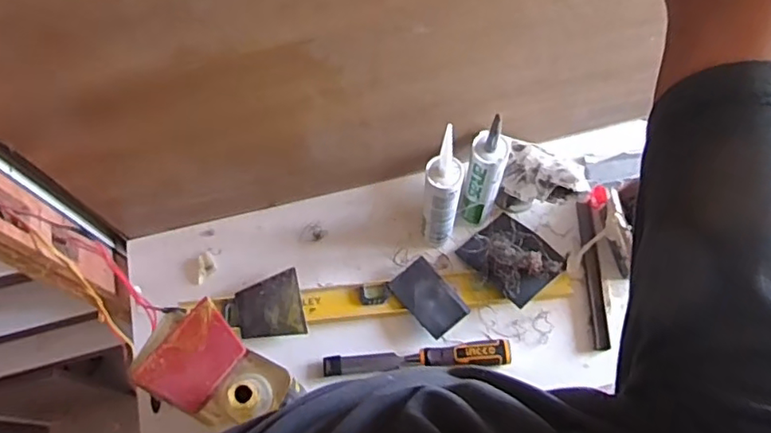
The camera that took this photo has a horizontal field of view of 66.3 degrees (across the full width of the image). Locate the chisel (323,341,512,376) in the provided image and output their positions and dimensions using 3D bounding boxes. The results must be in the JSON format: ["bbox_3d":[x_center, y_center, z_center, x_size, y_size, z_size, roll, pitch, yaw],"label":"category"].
[{"bbox_3d":[0.047,0.206,0.855,0.271,0.028,0.033,-5,68,1],"label":"chisel"}]

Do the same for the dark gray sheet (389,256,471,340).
[{"bbox_3d":[0.065,0.122,0.885,0.069,0.009,0.111,-43,70,5],"label":"dark gray sheet"}]

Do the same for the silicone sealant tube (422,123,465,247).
[{"bbox_3d":[0.077,-0.028,0.809,0.052,0.273,0.049,9,69,7],"label":"silicone sealant tube"}]

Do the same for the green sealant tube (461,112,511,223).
[{"bbox_3d":[0.141,-0.057,0.837,0.049,0.236,0.051,15,69,9],"label":"green sealant tube"}]

